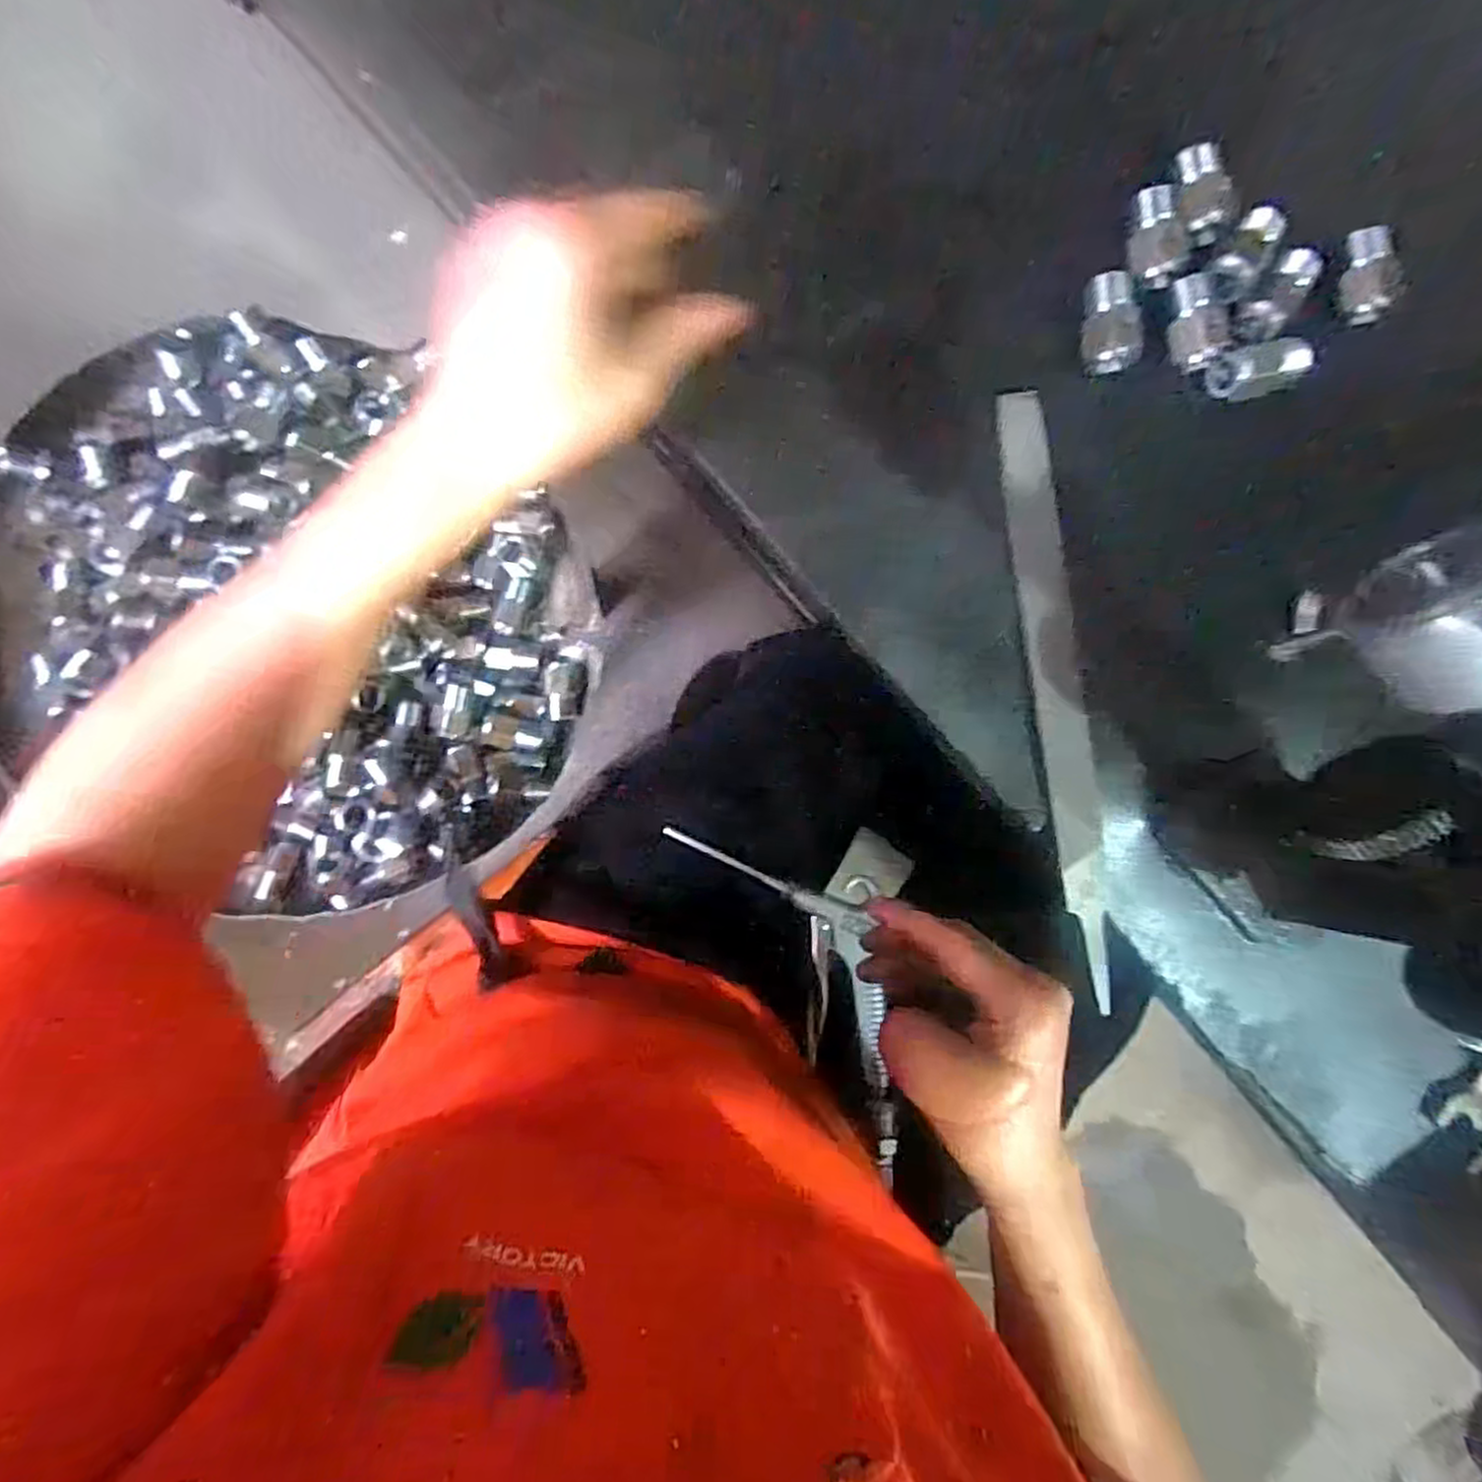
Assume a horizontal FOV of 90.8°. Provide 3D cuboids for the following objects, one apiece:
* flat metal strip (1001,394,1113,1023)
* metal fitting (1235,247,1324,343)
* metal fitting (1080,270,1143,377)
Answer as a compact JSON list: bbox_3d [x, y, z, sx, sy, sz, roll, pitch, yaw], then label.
[{"bbox_3d":[0.157,-0.018,0.359,0.026,0.006,0.297,-10,94,-3],"label":"flat metal strip"},{"bbox_3d":[0.260,-0.215,0.352,0.019,0.014,0.046,37,88,-8],"label":"metal fitting"},{"bbox_3d":[0.175,-0.198,0.342,0.021,0.020,0.043,-6,94,-7],"label":"metal fitting"}]

